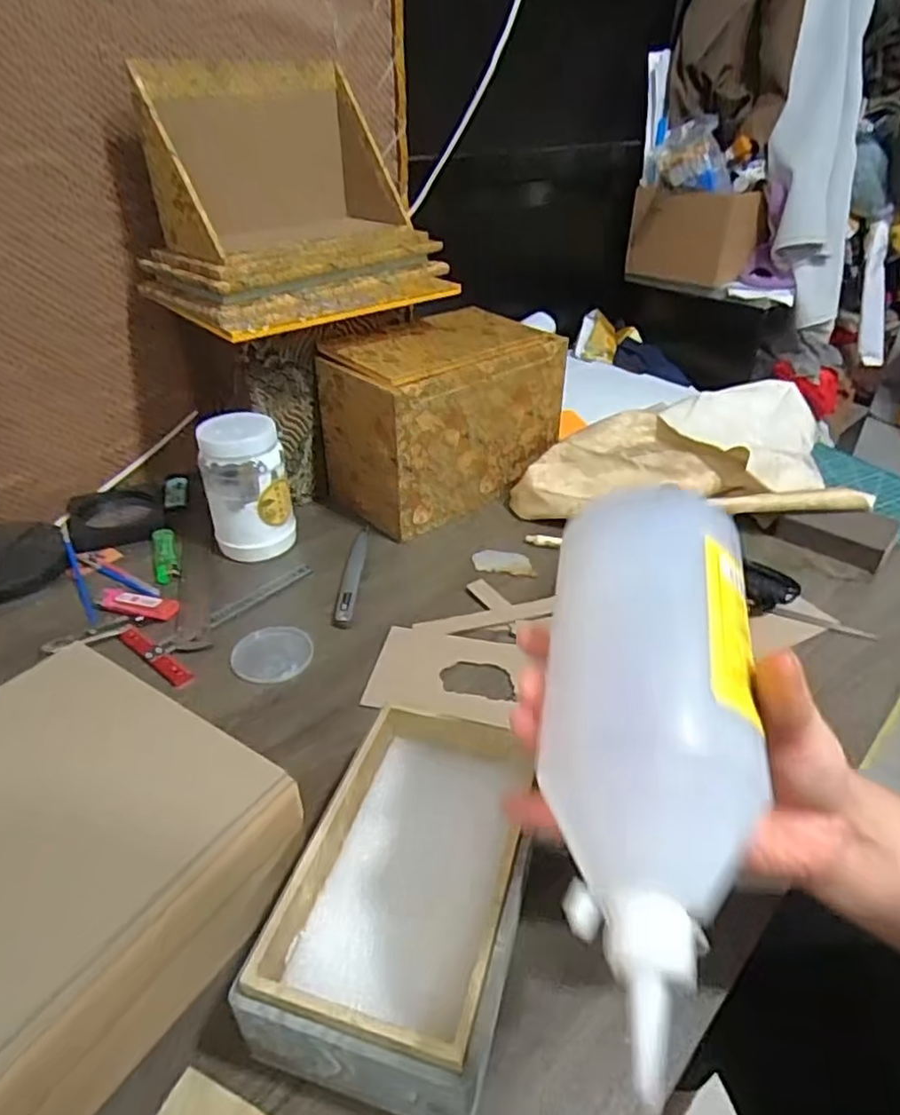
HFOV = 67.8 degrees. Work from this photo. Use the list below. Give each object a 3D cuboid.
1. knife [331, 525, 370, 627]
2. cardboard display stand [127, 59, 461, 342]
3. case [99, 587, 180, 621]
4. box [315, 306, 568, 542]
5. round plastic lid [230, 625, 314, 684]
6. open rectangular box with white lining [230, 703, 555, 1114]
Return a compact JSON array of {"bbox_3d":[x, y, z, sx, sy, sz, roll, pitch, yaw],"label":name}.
[{"bbox_3d":[-0.091,0.012,0.637,0.019,0.009,0.154,2,35,2],"label":"knife"},{"bbox_3d":[-0.152,-0.350,0.639,0.265,0.183,0.219,-26,43,-33],"label":"cardboard display stand"},{"bbox_3d":[-0.276,0.041,0.594,0.075,0.009,0.024,7,36,9],"label":"case"},{"bbox_3d":[-0.002,-0.155,0.736,0.243,0.175,0.130,-24,42,-31],"label":"box"},{"bbox_3d":[-0.144,0.077,0.549,0.060,0.010,0.062,1,35,0],"label":"round plastic lid"},{"bbox_3d":[-0.019,0.174,0.356,0.107,0.068,0.189,10,36,13],"label":"open rectangular box with white lining"}]

